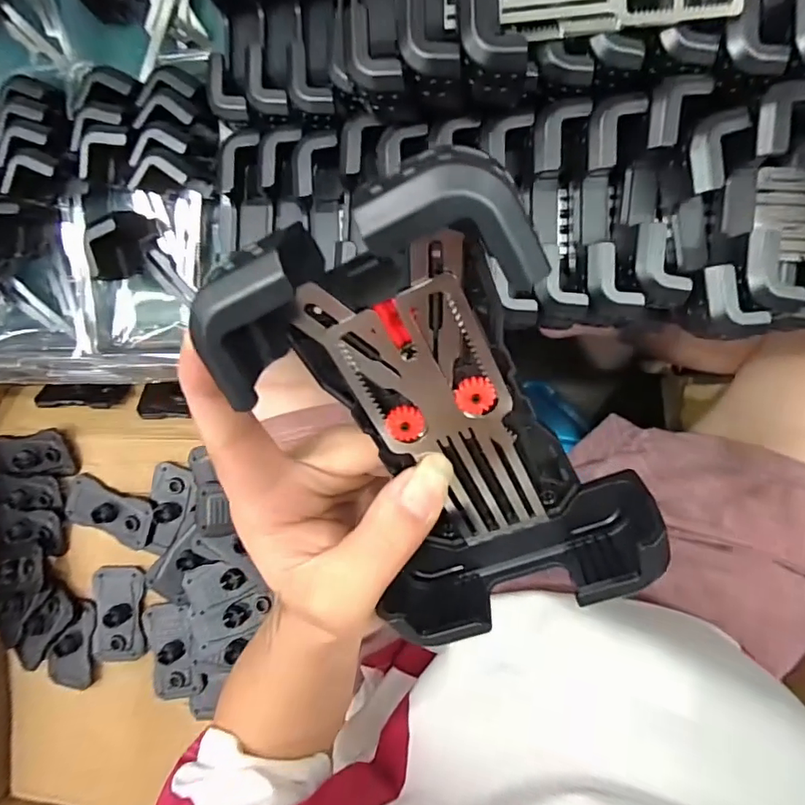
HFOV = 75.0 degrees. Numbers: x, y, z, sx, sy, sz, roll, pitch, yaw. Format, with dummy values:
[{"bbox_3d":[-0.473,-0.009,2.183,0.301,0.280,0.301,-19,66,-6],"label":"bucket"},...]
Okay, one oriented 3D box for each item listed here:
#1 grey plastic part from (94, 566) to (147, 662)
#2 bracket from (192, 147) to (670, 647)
[{"bbox_3d":[-0.334,0.250,0.619,0.056,0.016,0.114,3,94,8],"label":"grey plastic part"},{"bbox_3d":[0.013,0.013,0.156,0.082,0.033,0.137,-20,119,12],"label":"bracket"}]

